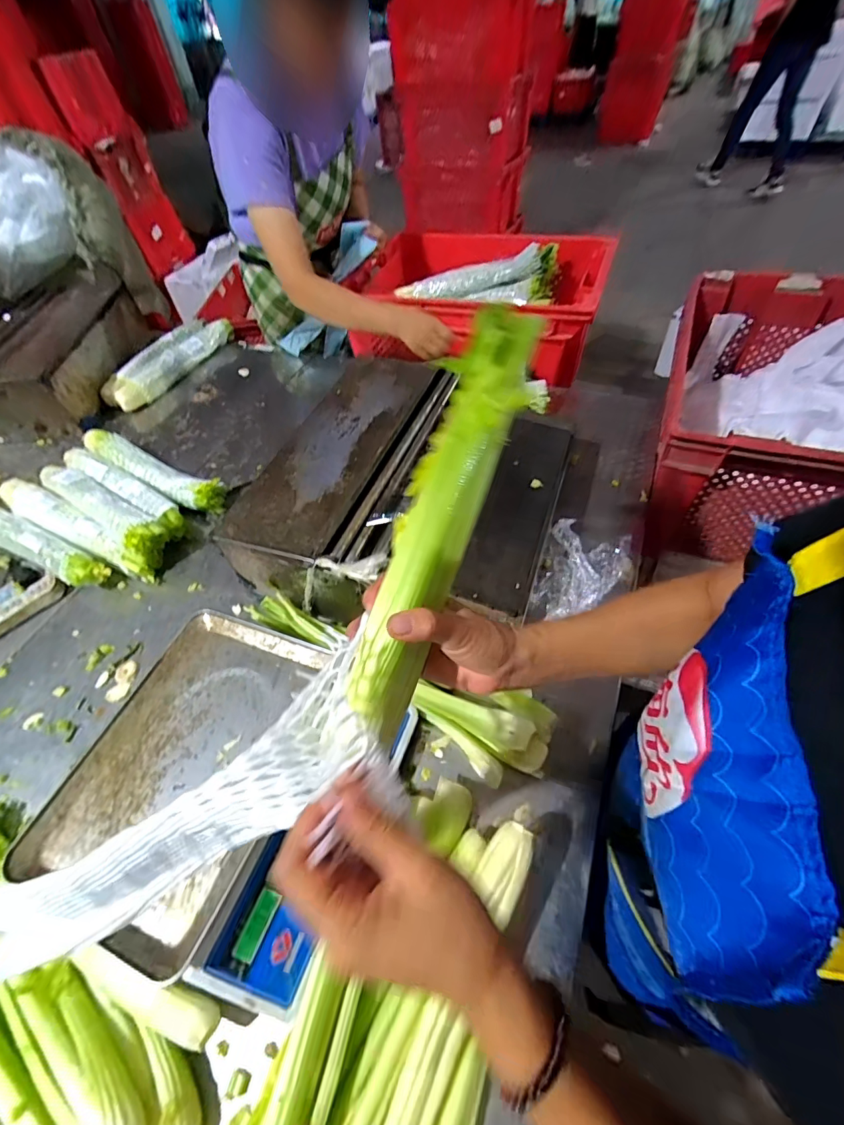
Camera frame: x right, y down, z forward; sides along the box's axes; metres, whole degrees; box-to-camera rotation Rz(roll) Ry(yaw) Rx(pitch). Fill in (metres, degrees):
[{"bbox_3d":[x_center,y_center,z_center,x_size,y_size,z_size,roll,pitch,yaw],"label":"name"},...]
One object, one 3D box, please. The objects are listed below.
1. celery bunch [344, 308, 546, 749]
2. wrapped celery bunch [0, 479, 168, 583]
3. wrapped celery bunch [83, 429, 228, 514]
[{"bbox_3d":[0.021,-0.047,0.351,0.061,0.051,0.338,16,77,17],"label":"celery bunch"},{"bbox_3d":[-0.644,-0.070,0.847,0.407,0.083,0.082,17,55,17],"label":"wrapped celery bunch"},{"bbox_3d":[-0.562,-0.189,0.942,0.397,0.060,0.075,23,58,21],"label":"wrapped celery bunch"}]

